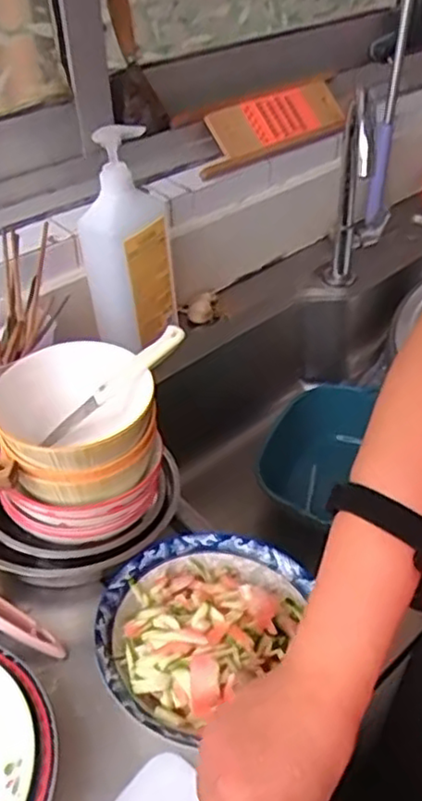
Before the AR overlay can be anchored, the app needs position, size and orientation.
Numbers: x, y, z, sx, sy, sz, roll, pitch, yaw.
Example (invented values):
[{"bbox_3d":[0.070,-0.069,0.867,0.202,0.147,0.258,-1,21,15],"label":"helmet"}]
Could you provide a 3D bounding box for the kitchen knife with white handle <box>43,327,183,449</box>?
[{"bbox_3d":[-0.093,-0.012,0.630,0.168,0.018,0.019,-39,44,10],"label":"kitchen knife with white handle"}]

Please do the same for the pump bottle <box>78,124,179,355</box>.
[{"bbox_3d":[-0.103,-0.174,0.814,0.099,0.295,0.096,-11,42,-11],"label":"pump bottle"}]

